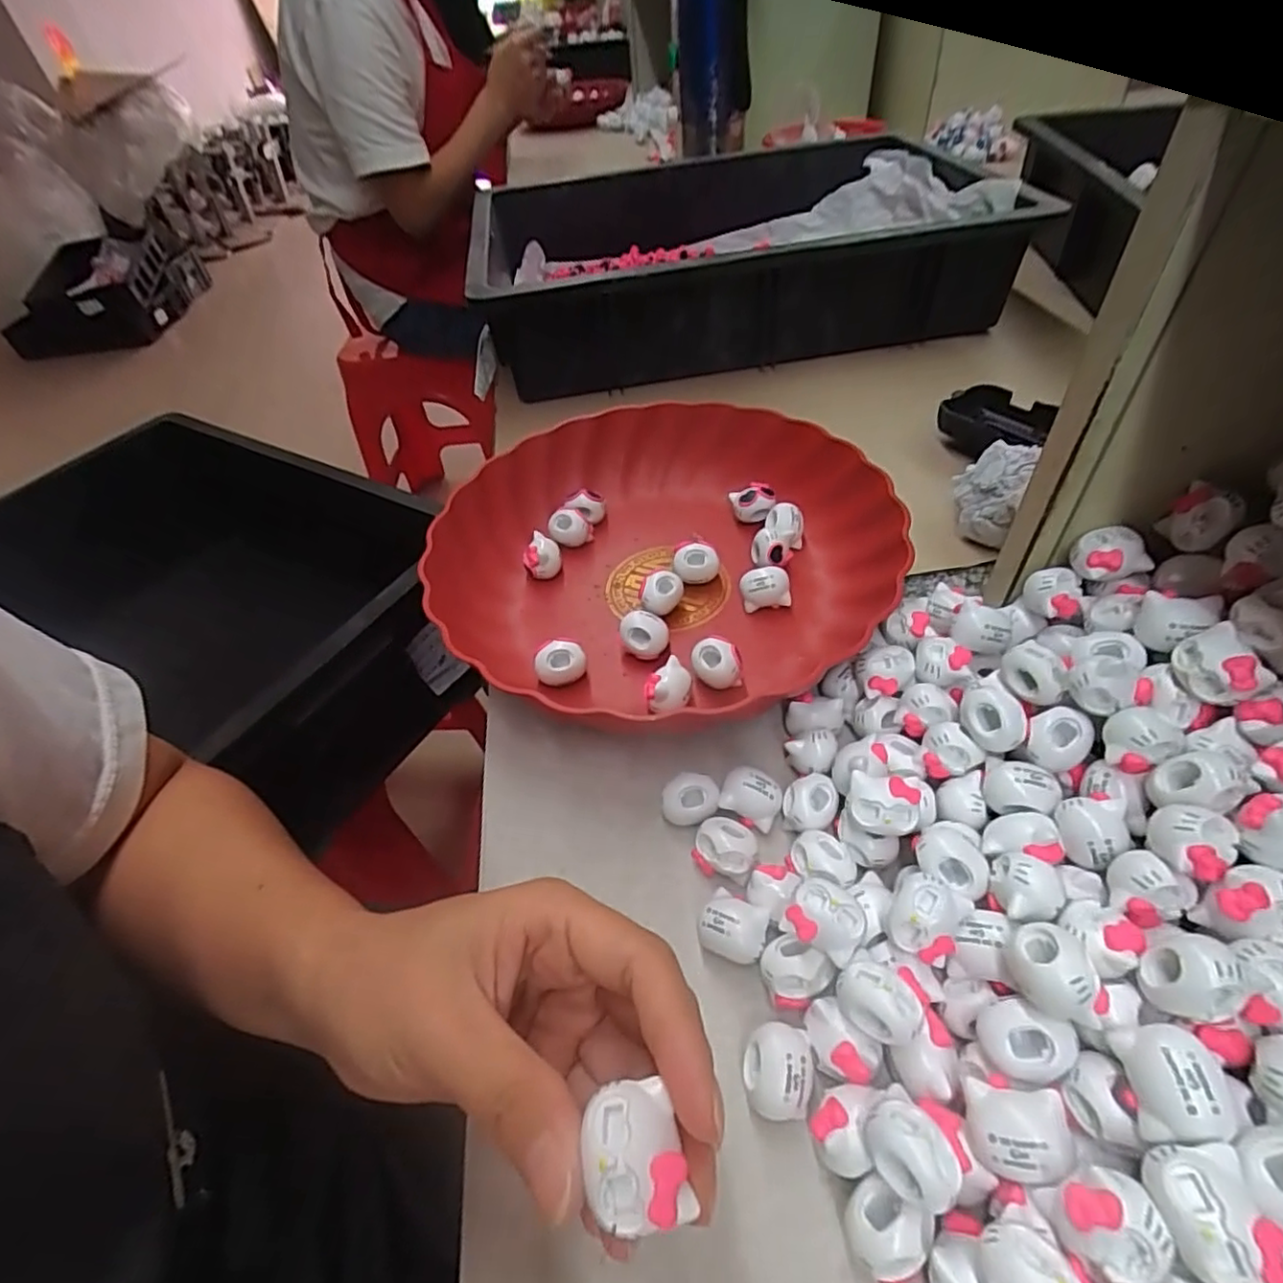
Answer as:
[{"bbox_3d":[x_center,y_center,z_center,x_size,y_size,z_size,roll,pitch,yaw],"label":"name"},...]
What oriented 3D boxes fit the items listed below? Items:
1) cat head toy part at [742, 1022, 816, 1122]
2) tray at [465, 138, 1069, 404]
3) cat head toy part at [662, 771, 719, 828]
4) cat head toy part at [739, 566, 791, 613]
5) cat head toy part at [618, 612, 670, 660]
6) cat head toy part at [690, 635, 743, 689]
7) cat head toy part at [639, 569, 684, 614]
[{"bbox_3d":[0.044,0.139,0.206,0.021,0.019,0.024,2,49,6],"label":"cat head toy part"},{"bbox_3d":[0.075,-0.373,0.599,0.434,0.099,0.319,-9,49,-3],"label":"tray"},{"bbox_3d":[0.021,0.066,0.269,0.023,0.015,0.016,1,49,7],"label":"cat head toy part"},{"bbox_3d":[0.066,-0.028,0.343,0.025,0.019,0.016,-5,49,0],"label":"cat head toy part"},{"bbox_3d":[0.002,-0.003,0.327,0.024,0.018,0.019,-2,49,2],"label":"cat head toy part"},{"bbox_3d":[0.036,0.010,0.308,0.024,0.015,0.019,1,49,6],"label":"cat head toy part"},{"bbox_3d":[0.011,-0.026,0.345,0.023,0.018,0.017,-6,49,-1],"label":"cat head toy part"}]

